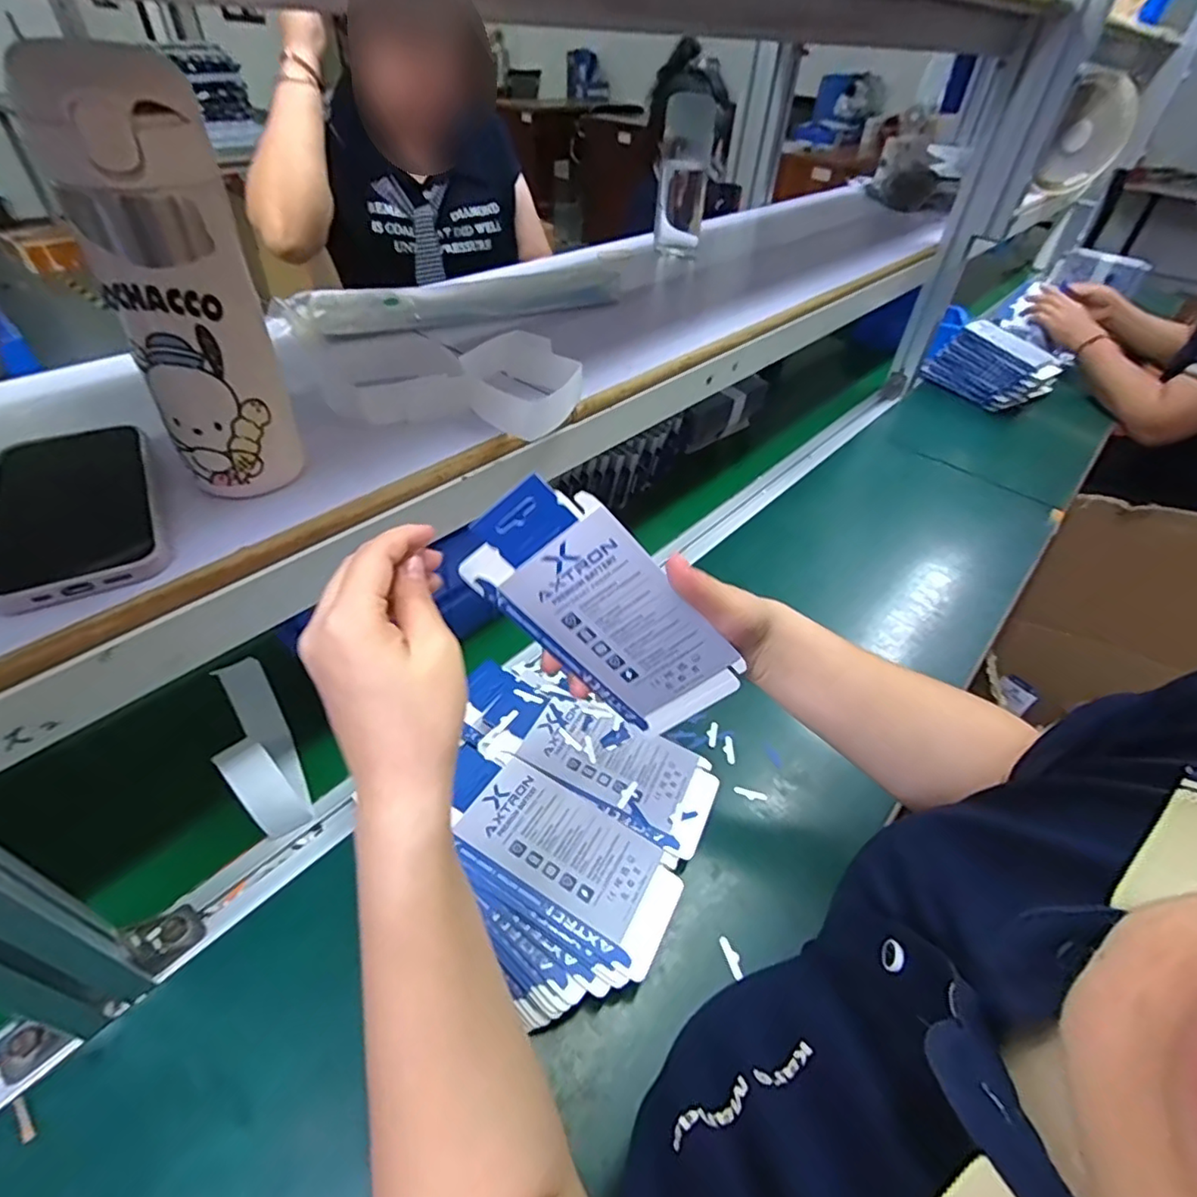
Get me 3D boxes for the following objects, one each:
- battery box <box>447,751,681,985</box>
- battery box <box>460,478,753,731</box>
[{"bbox_3d":[-0.019,0.181,0.423,0.155,0.004,0.088,29,40,15],"label":"battery box"},{"bbox_3d":[0.007,0.012,0.353,0.086,0.186,0.004,-36,26,21],"label":"battery box"}]

